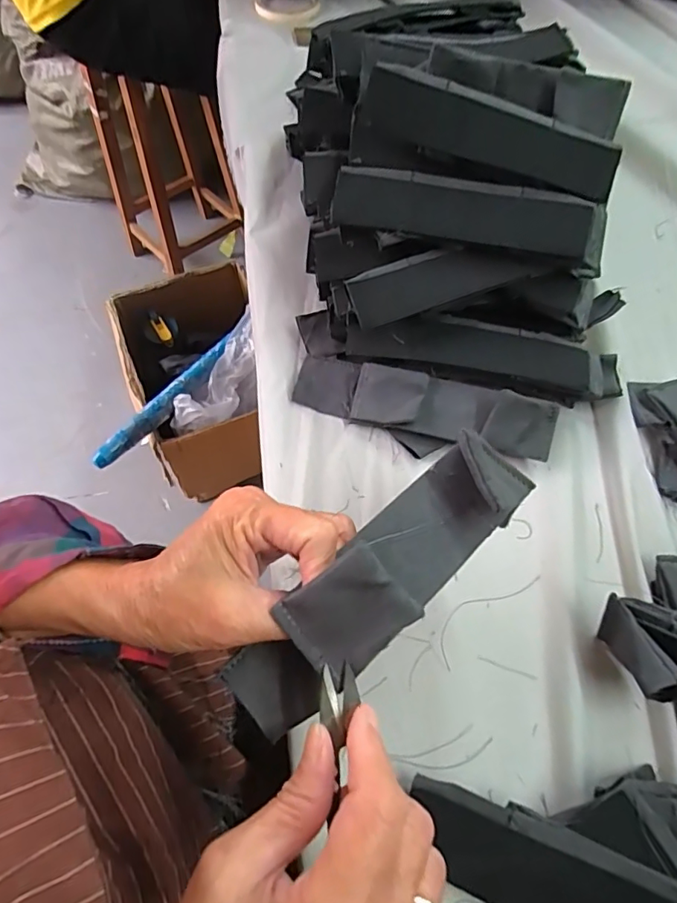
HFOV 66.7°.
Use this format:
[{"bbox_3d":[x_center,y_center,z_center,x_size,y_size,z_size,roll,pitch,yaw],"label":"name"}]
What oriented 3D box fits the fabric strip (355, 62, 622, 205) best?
[{"bbox_3d":[0.109,-0.224,0.364,0.183,0.011,0.046,16,96,-2],"label":"fabric strip"}]

